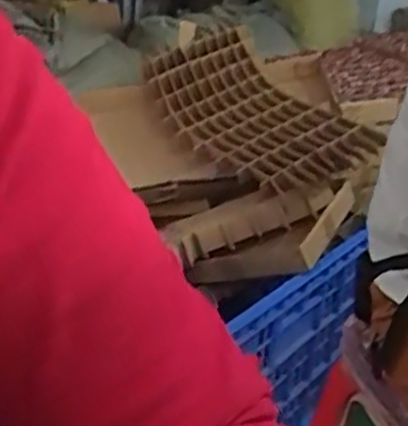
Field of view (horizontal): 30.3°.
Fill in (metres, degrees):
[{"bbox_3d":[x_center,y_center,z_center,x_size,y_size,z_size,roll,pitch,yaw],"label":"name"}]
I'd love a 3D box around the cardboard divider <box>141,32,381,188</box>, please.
[{"bbox_3d":[0.086,-0.224,1.682,0.271,0.073,0.557,-35,49,-12],"label":"cardboard divider"}]

